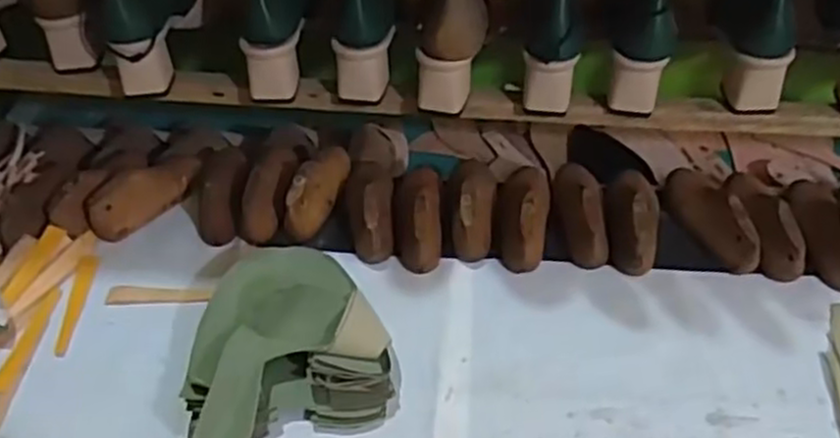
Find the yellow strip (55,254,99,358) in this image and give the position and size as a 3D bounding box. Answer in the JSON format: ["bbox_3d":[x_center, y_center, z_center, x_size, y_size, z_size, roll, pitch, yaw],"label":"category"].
[{"bbox_3d":[-0.341,0.083,0.757,0.019,0.008,0.117,-2,47,2],"label":"yellow strip"}]

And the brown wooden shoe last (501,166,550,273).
[{"bbox_3d":[0.106,-0.014,0.783,0.051,0.054,0.147,4,47,7],"label":"brown wooden shoe last"}]

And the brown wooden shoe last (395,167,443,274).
[{"bbox_3d":[-0.002,-0.012,0.788,0.049,0.056,0.139,-3,47,1],"label":"brown wooden shoe last"}]

